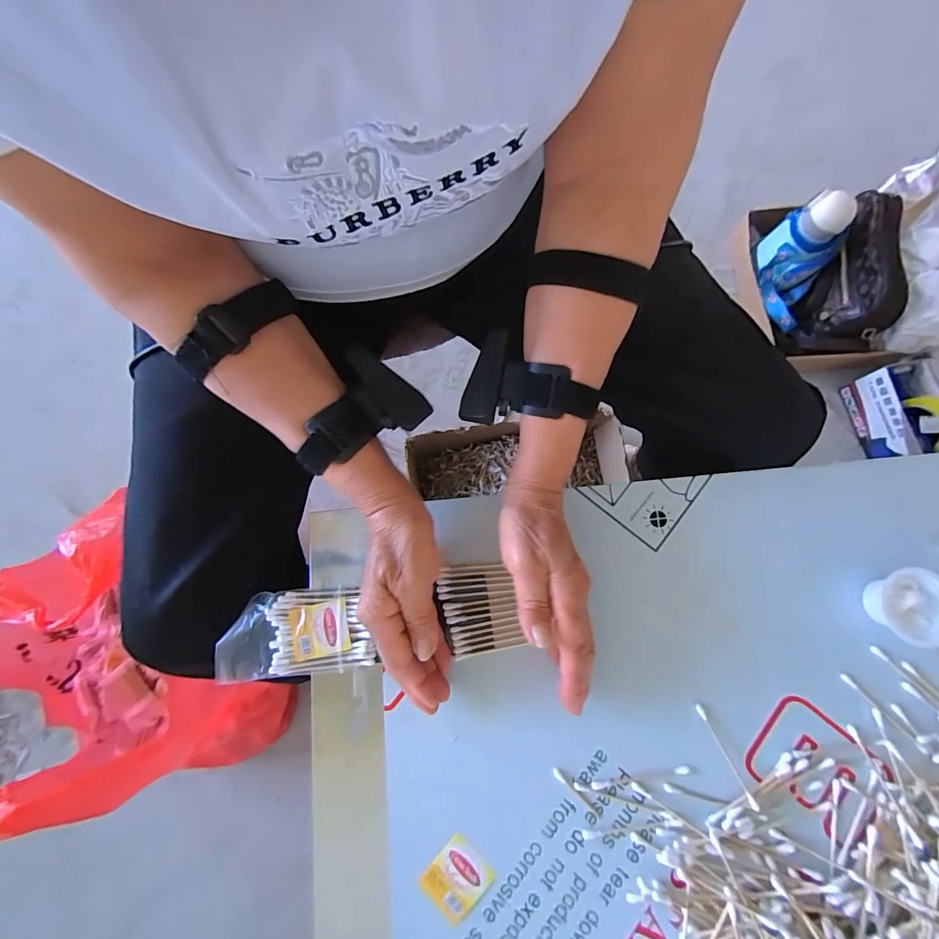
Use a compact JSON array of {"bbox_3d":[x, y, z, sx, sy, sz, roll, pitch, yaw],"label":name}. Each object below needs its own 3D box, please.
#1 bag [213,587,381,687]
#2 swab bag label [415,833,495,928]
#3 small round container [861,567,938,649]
[{"bbox_3d":[-0.137,0.129,0.337,0.114,0.014,0.062,-5,78,0],"label":"bag"},{"bbox_3d":[-0.010,0.296,0.307,0.039,0.004,0.044,43,82,9],"label":"swab bag label"},{"bbox_3d":[0.332,0.102,0.320,0.047,0.027,0.054,0,79,1],"label":"small round container"}]

